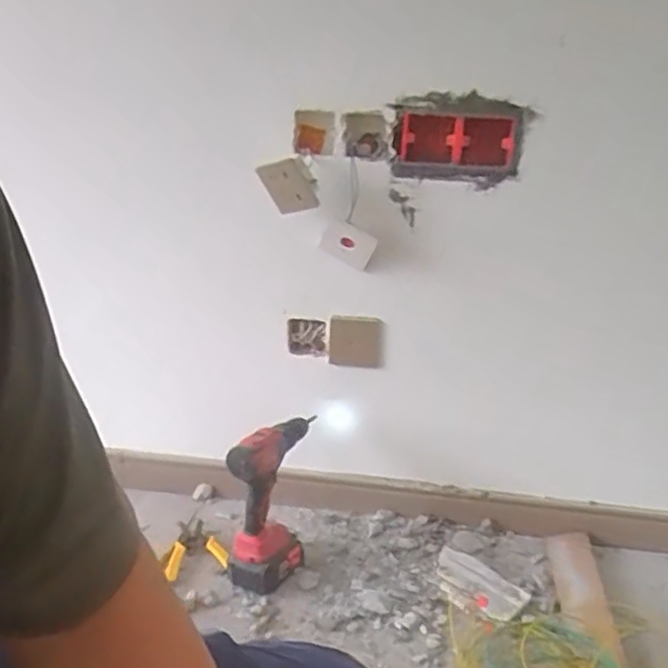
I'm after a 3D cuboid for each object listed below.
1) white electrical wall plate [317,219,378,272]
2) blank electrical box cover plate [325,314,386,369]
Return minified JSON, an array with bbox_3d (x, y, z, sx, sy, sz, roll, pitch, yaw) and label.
[{"bbox_3d":[0.023,-0.153,1.157,0.091,0.075,0.013,31,44,11],"label":"white electrical wall plate"},{"bbox_3d":[0.040,0.015,1.222,0.101,0.093,0.025,6,15,5],"label":"blank electrical box cover plate"}]

